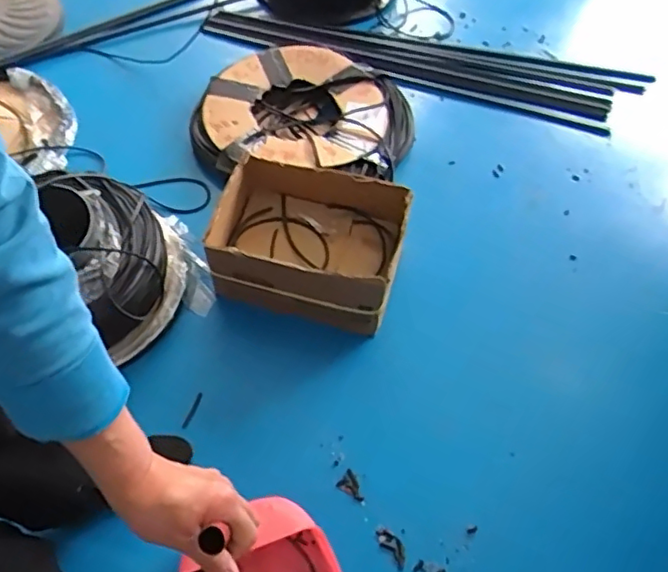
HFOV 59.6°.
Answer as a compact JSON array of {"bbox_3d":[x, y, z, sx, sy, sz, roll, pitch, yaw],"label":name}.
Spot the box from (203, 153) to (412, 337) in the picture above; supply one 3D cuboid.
[{"bbox_3d":[-0.052,-0.100,1.246,0.382,0.154,0.266,16,55,7],"label":"box"}]

